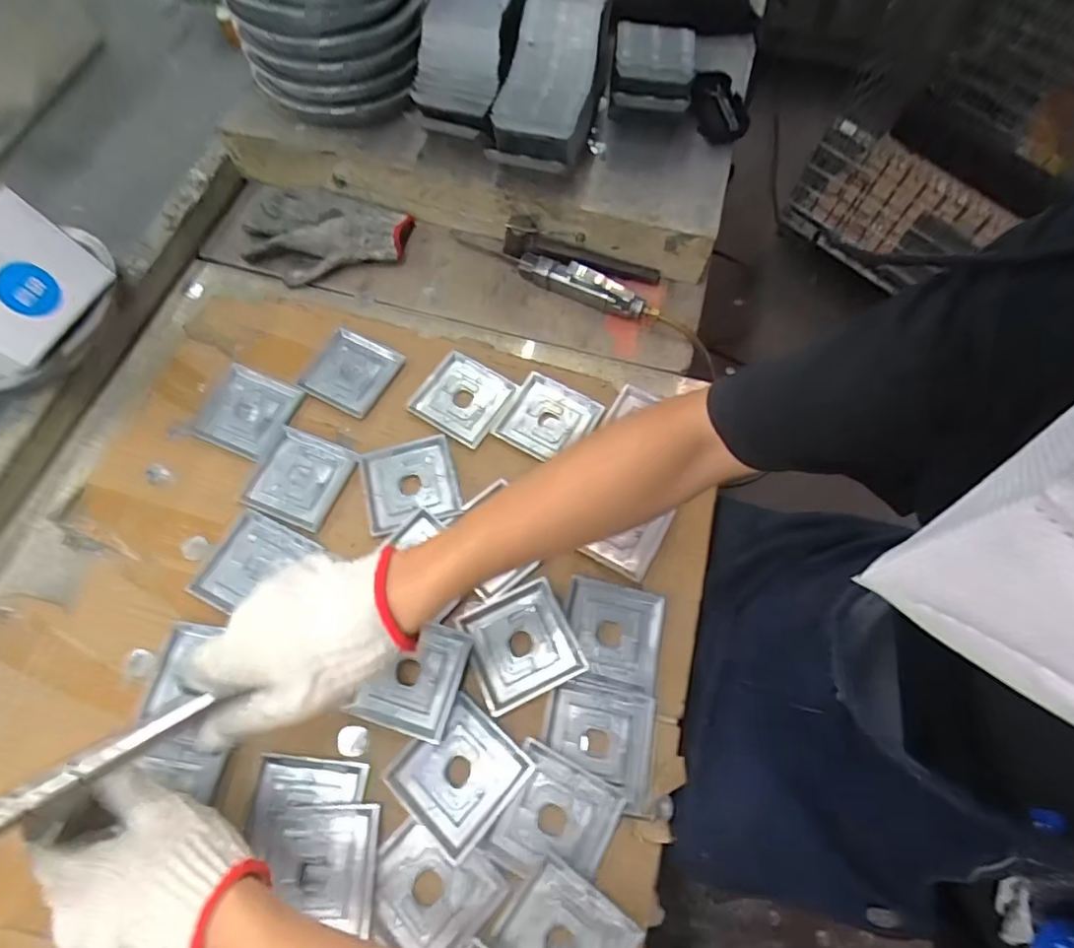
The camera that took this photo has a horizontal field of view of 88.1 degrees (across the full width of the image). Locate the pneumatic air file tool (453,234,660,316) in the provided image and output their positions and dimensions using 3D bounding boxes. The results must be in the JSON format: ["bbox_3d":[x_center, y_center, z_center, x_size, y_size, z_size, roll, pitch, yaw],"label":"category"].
[{"bbox_3d":[0.058,-0.223,0.652,0.170,0.043,0.028,25,68,9],"label":"pneumatic air file tool"}]

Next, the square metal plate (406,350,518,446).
[{"bbox_3d":[-0.078,-0.084,0.601,0.090,0.015,0.092,30,68,11],"label":"square metal plate"}]

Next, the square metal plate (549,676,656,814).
[{"bbox_3d":[0.053,0.227,0.469,0.087,0.007,0.087,11,66,3],"label":"square metal plate"}]

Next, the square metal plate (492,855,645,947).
[{"bbox_3d":[0.023,0.343,0.411,0.088,0.008,0.072,37,70,13],"label":"square metal plate"}]

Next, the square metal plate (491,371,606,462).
[{"bbox_3d":[0.011,-0.058,0.594,0.090,0.013,0.088,28,68,10],"label":"square metal plate"}]

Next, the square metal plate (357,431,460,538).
[{"bbox_3d":[-0.126,0.009,0.554,0.090,0.008,0.086,-14,67,-8],"label":"square metal plate"}]

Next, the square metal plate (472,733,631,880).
[{"bbox_3d":[0.015,0.274,0.440,0.090,0.013,0.088,24,68,9],"label":"square metal plate"}]

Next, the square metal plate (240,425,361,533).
[{"bbox_3d":[-0.239,0.002,0.561,0.090,0.004,0.091,21,67,7],"label":"square metal plate"}]

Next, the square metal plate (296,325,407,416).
[{"bbox_3d":[-0.206,-0.114,0.615,0.090,0.006,0.091,25,68,9],"label":"square metal plate"}]

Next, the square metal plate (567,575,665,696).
[{"bbox_3d":[0.068,0.144,0.502,0.088,0.006,0.089,11,66,3],"label":"square metal plate"}]

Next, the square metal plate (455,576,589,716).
[{"bbox_3d":[-0.014,0.150,0.493,0.090,0.010,0.090,-22,69,-11],"label":"square metal plate"}]

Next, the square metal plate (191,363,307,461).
[{"bbox_3d":[-0.309,-0.068,0.590,0.094,0.005,0.091,22,67,8],"label":"square metal plate"}]

